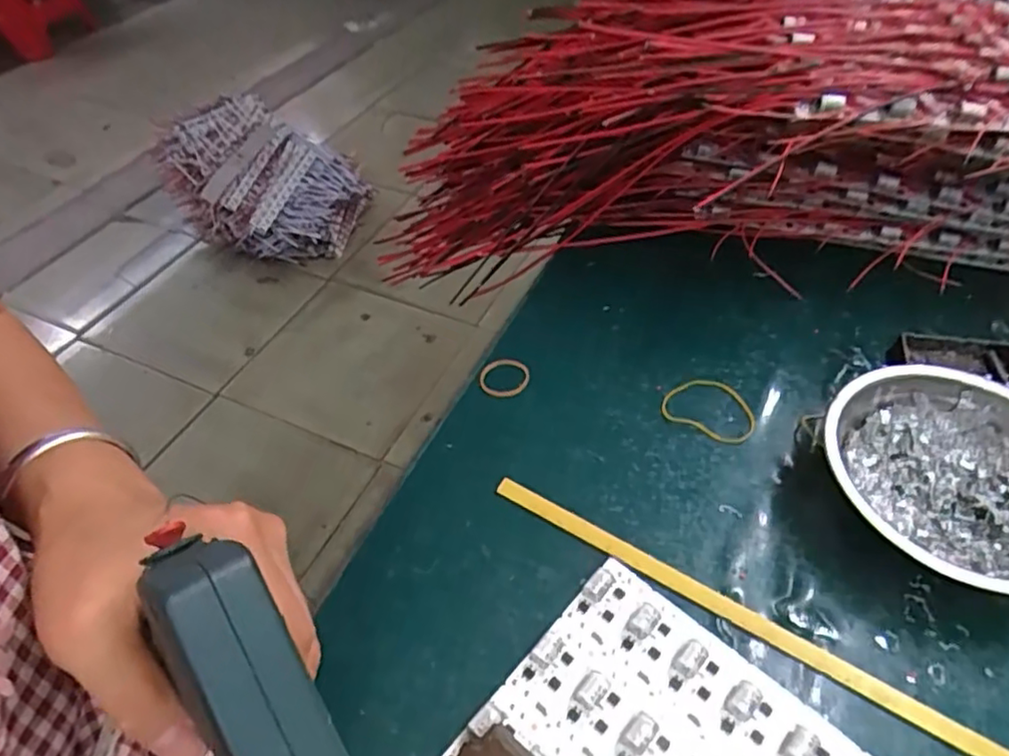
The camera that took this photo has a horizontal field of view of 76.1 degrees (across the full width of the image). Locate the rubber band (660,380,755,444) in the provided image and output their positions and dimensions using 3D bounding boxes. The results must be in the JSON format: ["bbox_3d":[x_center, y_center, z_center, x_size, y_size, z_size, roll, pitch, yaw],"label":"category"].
[{"bbox_3d":[0.123,0.017,0.383,0.053,0.004,0.041,25,54,20],"label":"rubber band"}]

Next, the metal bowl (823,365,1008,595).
[{"bbox_3d":[0.226,0.053,0.327,0.122,0.041,0.123,0,49,0],"label":"metal bowl"}]

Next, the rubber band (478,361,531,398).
[{"bbox_3d":[0.001,0.000,0.400,0.026,0.005,0.031,34,58,26],"label":"rubber band"}]

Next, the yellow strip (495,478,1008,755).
[{"bbox_3d":[0.130,0.122,0.293,0.309,0.004,0.013,25,54,20],"label":"yellow strip"}]

